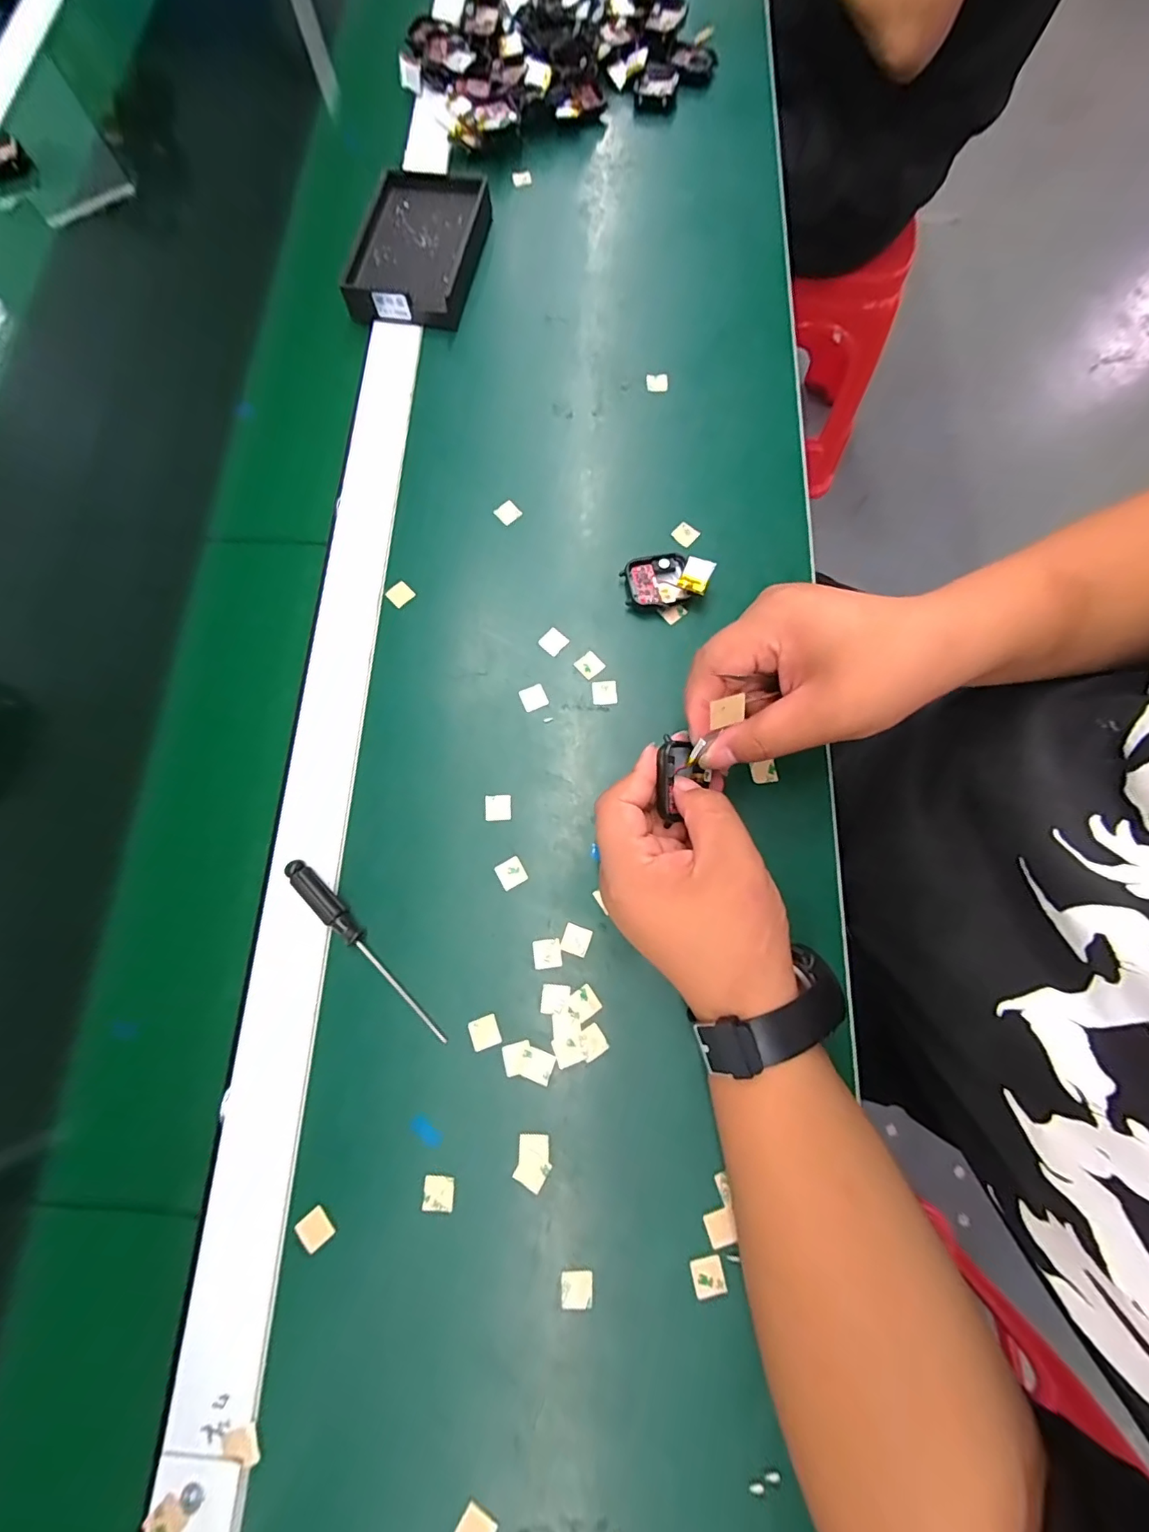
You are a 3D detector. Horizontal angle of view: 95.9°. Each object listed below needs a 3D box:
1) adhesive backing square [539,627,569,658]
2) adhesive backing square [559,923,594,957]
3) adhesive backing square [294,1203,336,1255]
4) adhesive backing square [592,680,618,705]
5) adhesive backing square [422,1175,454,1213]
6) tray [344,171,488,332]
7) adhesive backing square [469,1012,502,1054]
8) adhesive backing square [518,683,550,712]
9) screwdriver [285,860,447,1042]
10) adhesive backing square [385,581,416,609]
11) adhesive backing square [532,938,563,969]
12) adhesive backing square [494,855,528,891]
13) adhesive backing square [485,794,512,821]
[{"bbox_3d":[-0.014,-0.083,0.348,0.016,0.004,0.016,42,83,8],"label":"adhesive backing square"},{"bbox_3d":[0.001,0.101,0.300,0.016,0.004,0.016,18,72,8],"label":"adhesive backing square"},{"bbox_3d":[-0.133,0.237,0.264,0.016,0.004,0.016,-39,78,-10],"label":"adhesive backing square"},{"bbox_3d":[0.020,-0.048,0.339,0.016,0.004,0.017,-4,76,0],"label":"adhesive backing square"},{"bbox_3d":[-0.071,0.222,0.269,0.016,0.004,0.015,2,63,2],"label":"adhesive backing square"},{"bbox_3d":[-0.126,-0.426,0.426,0.097,0.023,0.143,10,75,3],"label":"tray"},{"bbox_3d":[-0.050,0.148,0.289,0.016,0.004,0.016,-21,72,-4],"label":"adhesive backing square"},{"bbox_3d":[-0.027,-0.045,0.336,0.016,0.004,0.017,-24,76,-6],"label":"adhesive backing square"},{"bbox_3d":[-0.119,0.104,0.292,0.013,0.013,0.130,-42,78,-10],"label":"screwdriver"},{"bbox_3d":[-0.120,-0.119,0.358,0.015,0.004,0.016,44,82,6],"label":"adhesive backing square"},{"bbox_3d":[-0.016,0.108,0.298,0.016,0.004,0.015,-6,66,0],"label":"adhesive backing square"},{"bbox_3d":[-0.038,0.064,0.310,0.016,0.004,0.017,-29,75,-10],"label":"adhesive backing square"},{"bbox_3d":[-0.047,0.025,0.319,0.015,0.004,0.017,-3,74,0],"label":"adhesive backing square"}]

